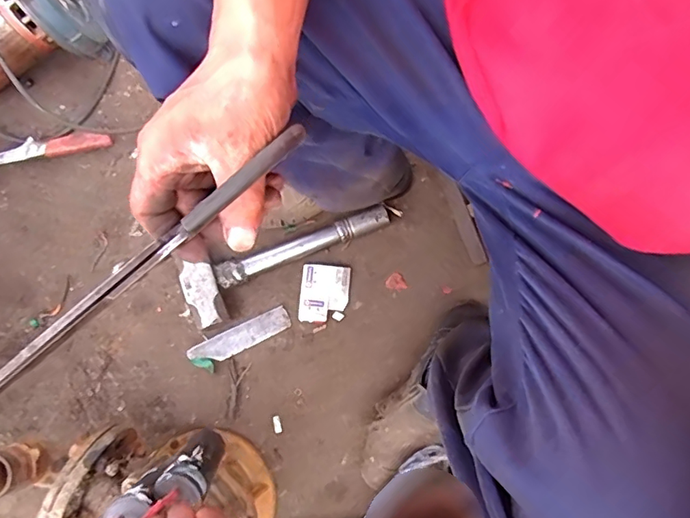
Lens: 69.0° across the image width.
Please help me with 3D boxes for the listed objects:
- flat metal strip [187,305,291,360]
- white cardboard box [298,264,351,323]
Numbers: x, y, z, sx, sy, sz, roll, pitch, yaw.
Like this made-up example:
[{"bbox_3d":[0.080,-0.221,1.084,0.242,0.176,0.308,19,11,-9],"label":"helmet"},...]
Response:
[{"bbox_3d":[-0.157,0.119,0.754,0.155,0.004,0.038,-26,88,-4],"label":"flat metal strip"},{"bbox_3d":[-0.030,0.052,0.758,0.073,0.004,0.085,4,90,-5],"label":"white cardboard box"}]

